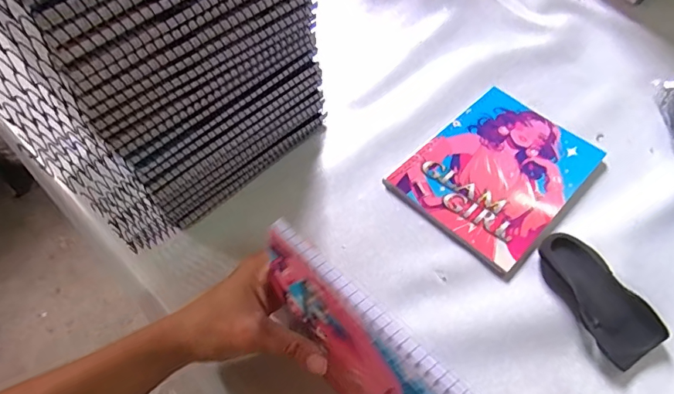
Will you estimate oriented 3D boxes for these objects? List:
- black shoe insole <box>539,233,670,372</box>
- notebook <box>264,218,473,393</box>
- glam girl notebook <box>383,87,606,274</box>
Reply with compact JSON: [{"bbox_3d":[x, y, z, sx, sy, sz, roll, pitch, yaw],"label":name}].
[{"bbox_3d":[0.230,0.086,0.415,0.058,0.016,0.117,-27,61,-17],"label":"black shoe insole"},{"bbox_3d":[0.024,0.114,0.294,0.018,0.125,0.194,-35,63,-30],"label":"notebook"},{"bbox_3d":[0.171,-0.030,0.494,0.199,0.004,0.146,-39,67,-23],"label":"glam girl notebook"}]

